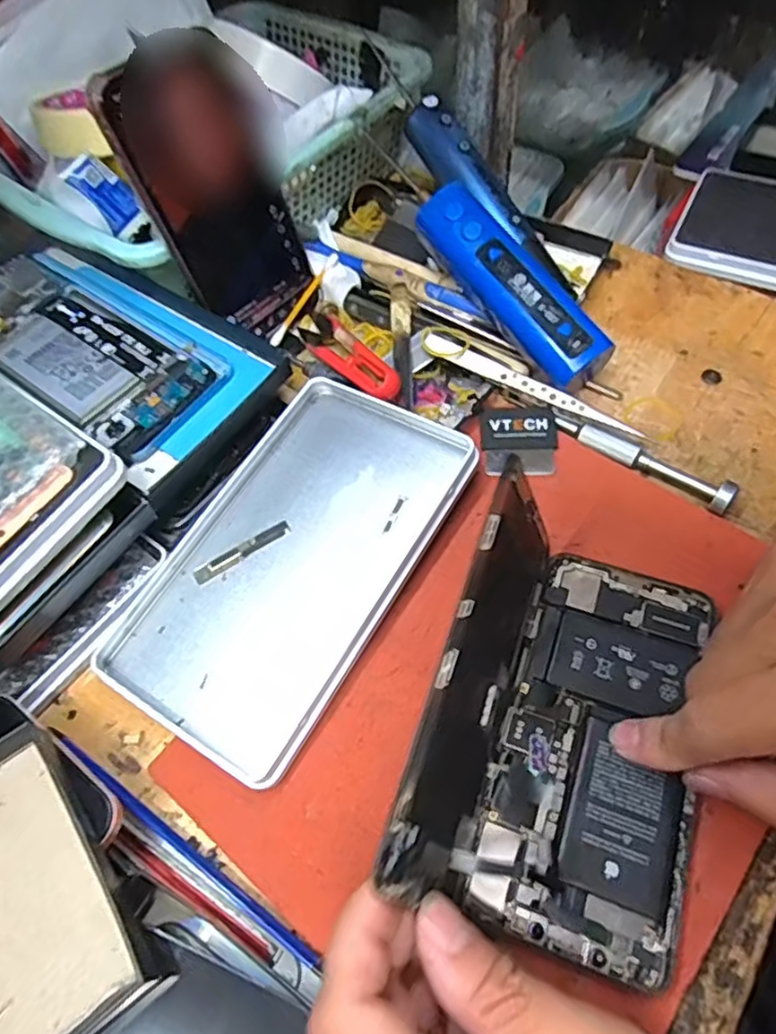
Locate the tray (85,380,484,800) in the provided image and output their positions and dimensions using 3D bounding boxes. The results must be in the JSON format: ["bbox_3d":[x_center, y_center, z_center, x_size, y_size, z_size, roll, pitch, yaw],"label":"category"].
[{"bbox_3d":[-0.046,0.017,0.304,0.106,0.015,0.179,26,69,20],"label":"tray"}]

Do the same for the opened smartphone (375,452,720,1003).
[{"bbox_3d":[0.073,0.068,0.231,0.097,0.078,0.155,13,60,12],"label":"opened smartphone"}]

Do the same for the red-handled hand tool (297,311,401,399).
[{"bbox_3d":[-0.025,-0.095,0.365,0.020,0.015,0.098,-31,48,-15],"label":"red-handled hand tool"}]

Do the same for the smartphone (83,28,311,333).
[{"bbox_3d":[-0.090,-0.167,0.342,0.069,0.138,0.014,-44,43,-15],"label":"smartphone"}]

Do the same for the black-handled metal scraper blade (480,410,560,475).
[{"bbox_3d":[0.070,-0.040,0.343,0.038,0.008,0.037,0,58,4],"label":"black-handled metal scraper blade"}]

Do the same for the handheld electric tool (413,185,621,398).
[{"bbox_3d":[0.067,-0.126,0.357,0.035,0.037,0.130,-35,80,-17],"label":"handheld electric tool"}]

